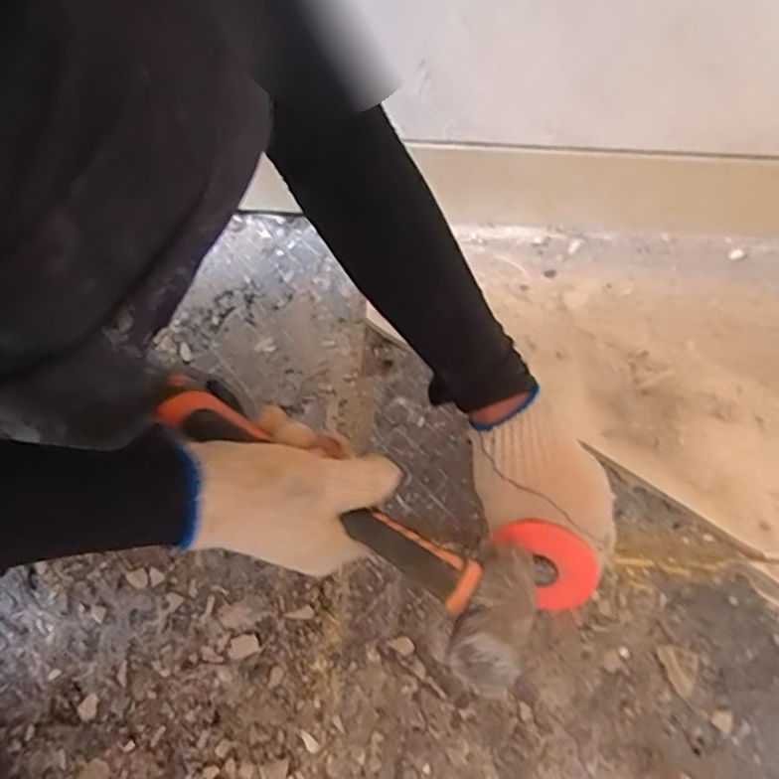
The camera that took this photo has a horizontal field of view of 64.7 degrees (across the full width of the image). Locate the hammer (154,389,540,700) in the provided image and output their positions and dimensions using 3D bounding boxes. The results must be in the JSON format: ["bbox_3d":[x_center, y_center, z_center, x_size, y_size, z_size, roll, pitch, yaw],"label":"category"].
[{"bbox_3d":[-0.027,0.067,0.391,0.269,0.057,0.091,35,64,8],"label":"hammer"}]

